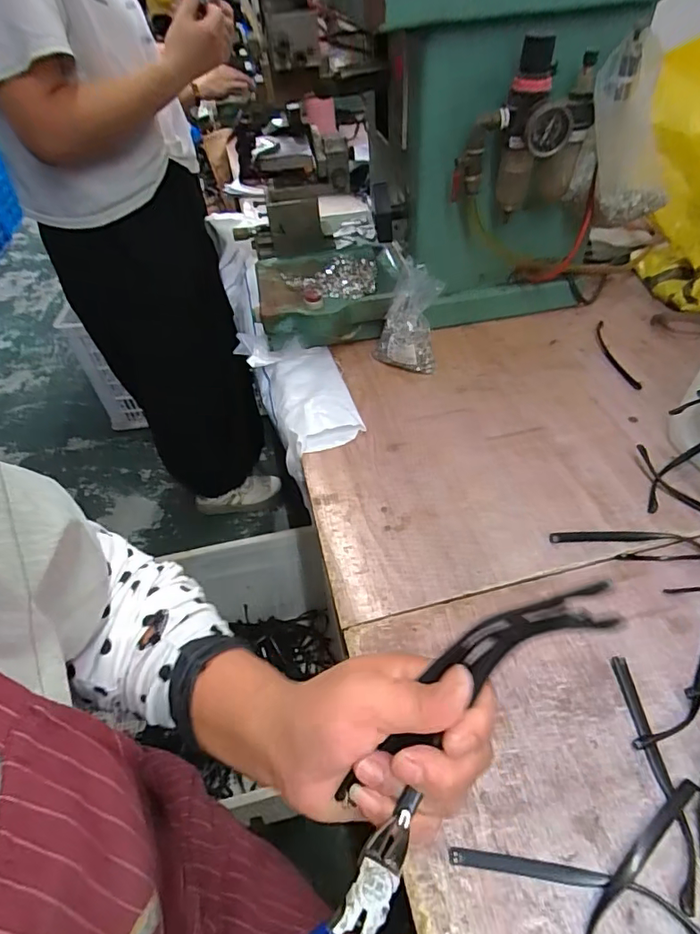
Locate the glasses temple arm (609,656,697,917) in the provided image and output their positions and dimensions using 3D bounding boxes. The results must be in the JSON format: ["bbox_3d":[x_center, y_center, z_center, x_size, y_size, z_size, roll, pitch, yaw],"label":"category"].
[{"bbox_3d":[0.191,0.187,0.315,0.017,0.008,0.136,0,47,5],"label":"glasses temple arm"}]

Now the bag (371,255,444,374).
[{"bbox_3d":[0.066,-0.170,0.596,0.076,0.105,0.072,9,48,13],"label":"bag"}]

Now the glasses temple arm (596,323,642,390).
[{"bbox_3d":[0.319,-0.138,0.612,0.016,0.005,0.138,-1,47,4],"label":"glasses temple arm"}]

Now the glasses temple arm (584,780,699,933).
[{"bbox_3d":[0.157,0.231,0.280,0.020,0.008,0.136,32,56,30],"label":"glasses temple arm"}]

